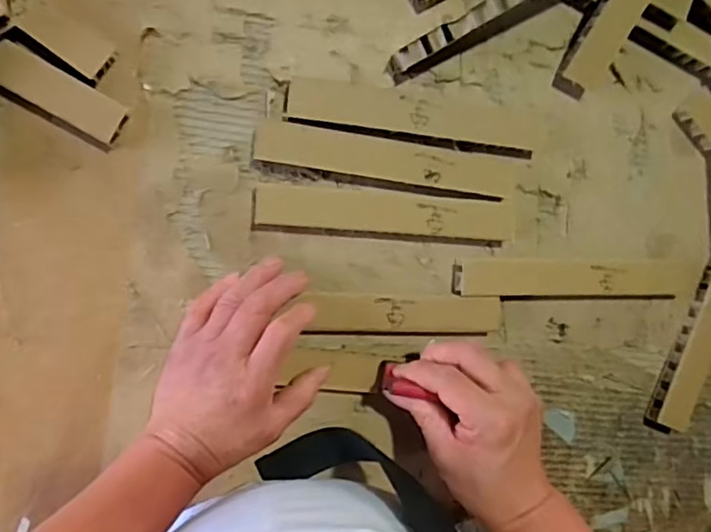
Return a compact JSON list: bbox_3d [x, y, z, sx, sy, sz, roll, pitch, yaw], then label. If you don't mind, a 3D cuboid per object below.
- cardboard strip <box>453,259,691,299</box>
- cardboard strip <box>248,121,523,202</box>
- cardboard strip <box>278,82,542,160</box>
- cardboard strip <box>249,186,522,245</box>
[{"bbox_3d":[0.188,0.011,0.488,0.216,0.016,0.032,0,93,-9],"label":"cardboard strip"},{"bbox_3d":[0.025,-0.079,0.455,0.204,0.014,0.038,7,92,-10],"label":"cardboard strip"},{"bbox_3d":[0.048,-0.116,0.459,0.201,0.014,0.038,5,92,-10],"label":"cardboard strip"},{"bbox_3d":[0.025,-0.039,0.456,0.204,0.015,0.036,3,92,-10],"label":"cardboard strip"}]

